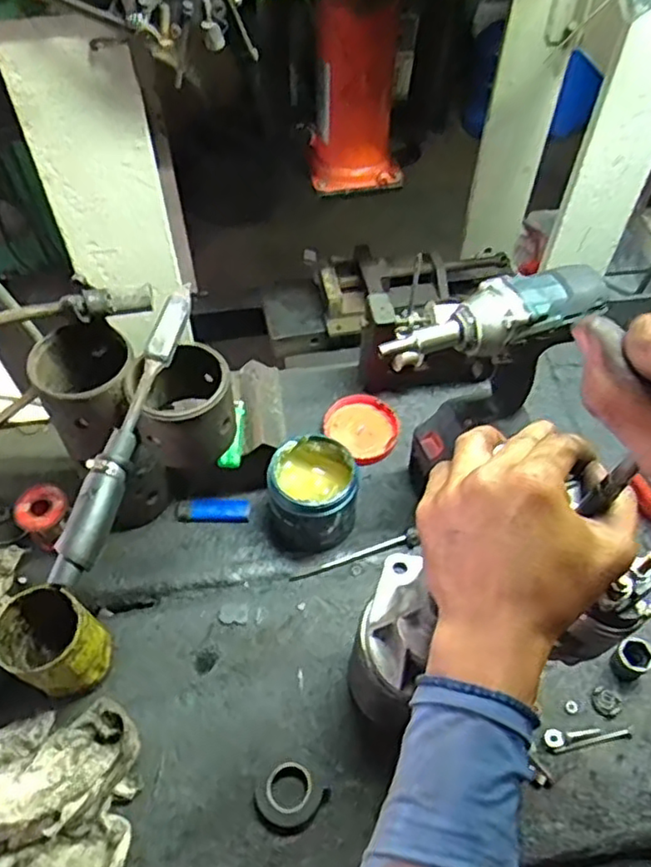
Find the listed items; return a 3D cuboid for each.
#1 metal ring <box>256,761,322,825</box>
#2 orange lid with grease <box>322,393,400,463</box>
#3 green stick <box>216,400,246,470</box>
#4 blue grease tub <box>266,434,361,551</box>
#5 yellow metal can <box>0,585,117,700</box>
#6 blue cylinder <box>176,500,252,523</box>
[{"bbox_3d":[-0.032,0.319,0.583,0.047,0.021,0.050,0,55,0],"label":"metal ring"},{"bbox_3d":[0.049,-0.009,0.814,0.089,0.025,0.082,0,55,0],"label":"orange lid with grease"},{"bbox_3d":[-0.098,-0.002,0.720,0.022,0.011,0.087,5,55,3],"label":"green stick"},{"bbox_3d":[-0.012,0.068,0.705,0.087,0.100,0.083,0,55,0],"label":"blue grease tub"},{"bbox_3d":[-0.247,0.195,0.607,0.073,0.099,0.073,0,55,0],"label":"yellow metal can"},{"bbox_3d":[-0.124,0.086,0.738,0.081,0.017,0.023,-2,55,-2],"label":"blue cylinder"}]

